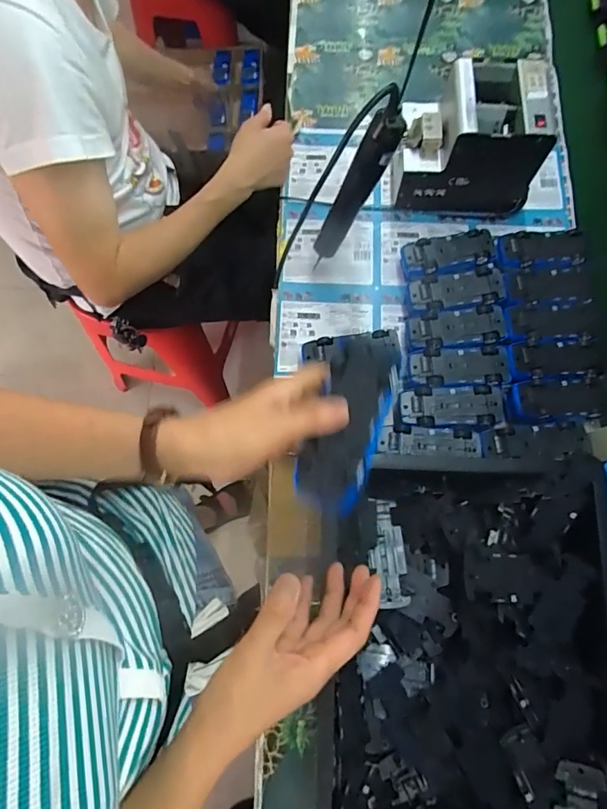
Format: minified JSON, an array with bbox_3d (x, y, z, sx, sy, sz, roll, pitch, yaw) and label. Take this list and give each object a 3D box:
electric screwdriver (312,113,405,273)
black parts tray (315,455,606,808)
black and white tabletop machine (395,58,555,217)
[{"bbox_3d":[0.061,-0.260,0.564,0.032,0.198,0.037,-31,76,-36],"label":"electric screwdriver"},{"bbox_3d":[0.177,0.283,0.480,0.315,0.073,0.456,1,75,-1],"label":"black parts tray"},{"bbox_3d":[0.238,-0.385,0.668,0.186,0.162,0.151,3,75,0],"label":"black and white tabletop machine"}]

